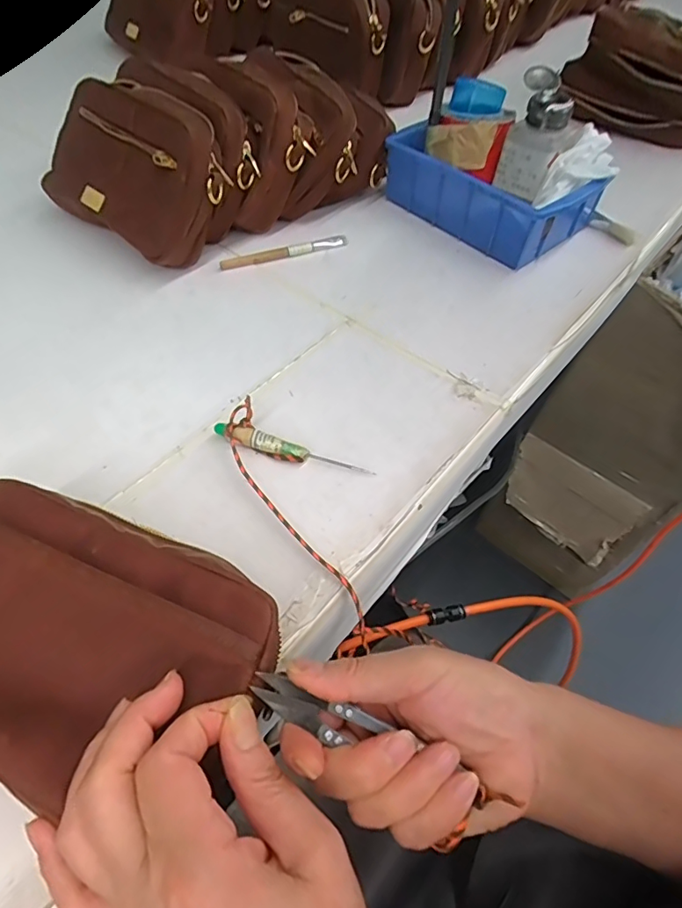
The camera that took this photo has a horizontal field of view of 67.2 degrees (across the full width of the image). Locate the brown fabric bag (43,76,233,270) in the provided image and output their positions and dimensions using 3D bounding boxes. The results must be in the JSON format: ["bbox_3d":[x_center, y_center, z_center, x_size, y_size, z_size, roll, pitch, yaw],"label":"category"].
[{"bbox_3d":[-0.191,-0.267,0.477,0.204,0.057,0.134,32,104,24],"label":"brown fabric bag"}]

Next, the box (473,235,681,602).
[{"bbox_3d":[0.524,-0.070,0.879,0.245,0.623,0.474,39,62,22],"label":"box"}]

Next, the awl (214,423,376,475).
[{"bbox_3d":[-0.036,-0.002,0.360,0.114,0.015,0.015,16,55,11],"label":"awl"}]

